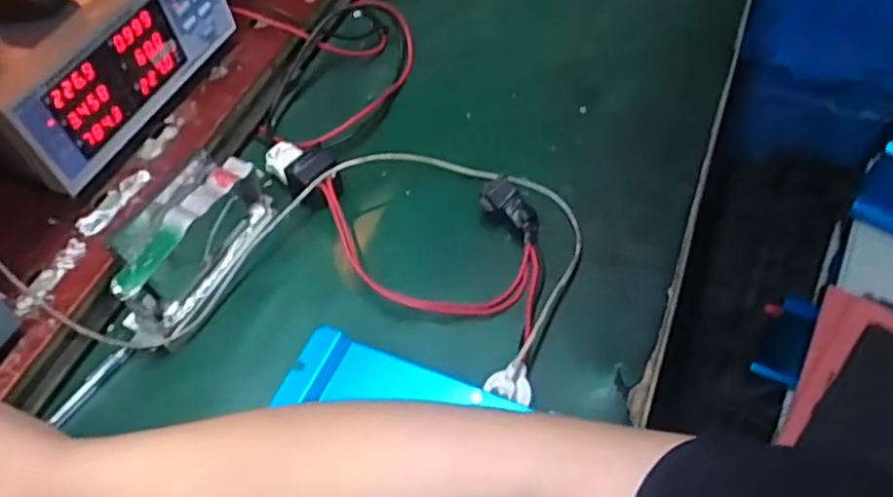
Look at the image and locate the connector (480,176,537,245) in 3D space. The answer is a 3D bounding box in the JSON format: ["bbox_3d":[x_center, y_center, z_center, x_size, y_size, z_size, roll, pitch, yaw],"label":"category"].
[{"bbox_3d":[0.051,-0.030,0.517,0.025,0.012,0.057,-37,83,-21],"label":"connector"}]

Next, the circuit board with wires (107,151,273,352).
[{"bbox_3d":[-0.192,-0.002,0.498,0.051,0.079,0.154,19,58,15],"label":"circuit board with wires"}]

